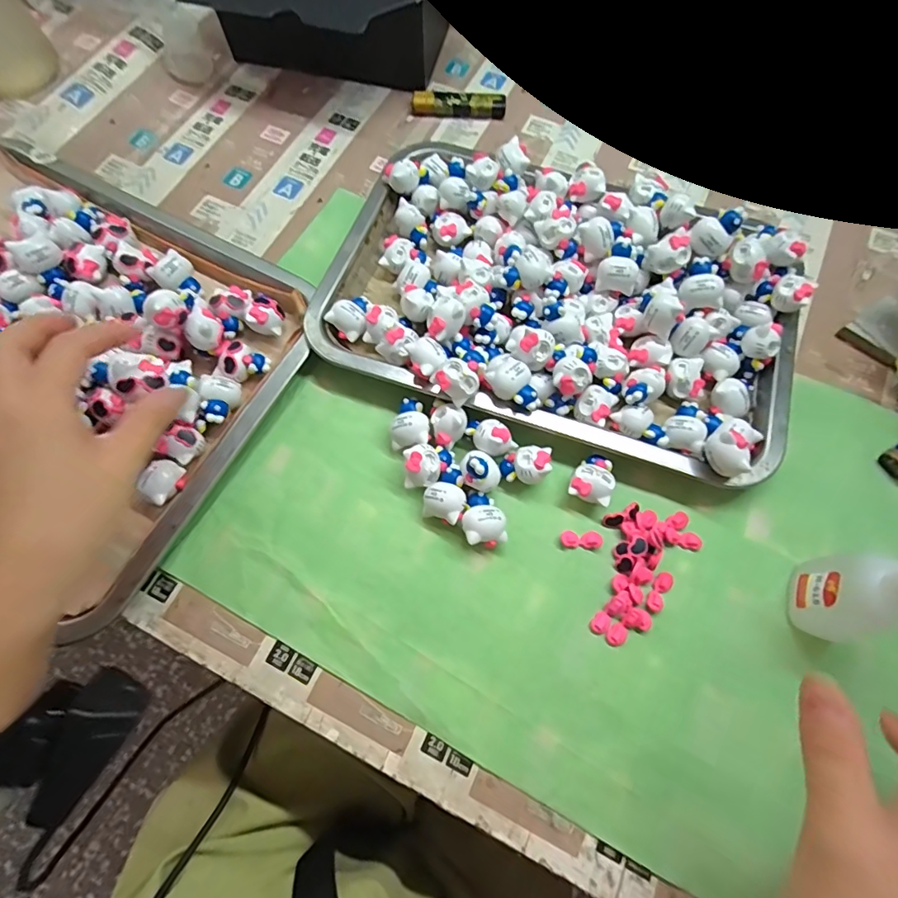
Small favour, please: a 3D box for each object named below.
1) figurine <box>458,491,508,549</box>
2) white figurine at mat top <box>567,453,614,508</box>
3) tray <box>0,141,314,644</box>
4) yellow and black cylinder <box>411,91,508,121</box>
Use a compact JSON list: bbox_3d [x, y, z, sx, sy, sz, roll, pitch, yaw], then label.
[{"bbox_3d":[0.019,0.041,0.284,0.024,0.021,0.033,-15,70,-6],"label":"figurine"},{"bbox_3d":[0.086,0.019,0.295,0.024,0.019,0.029,19,70,7],"label":"white figurine at mat top"},{"bbox_3d":[-0.267,-0.063,0.306,0.304,0.055,0.264,25,71,9],"label":"tray"},{"bbox_3d":[0.009,-0.295,0.419,0.079,0.015,0.014,2,69,0],"label":"yellow and black cylinder"}]

